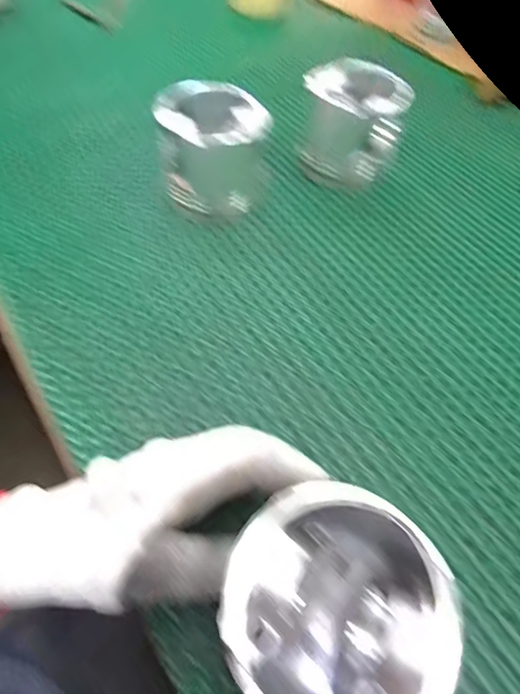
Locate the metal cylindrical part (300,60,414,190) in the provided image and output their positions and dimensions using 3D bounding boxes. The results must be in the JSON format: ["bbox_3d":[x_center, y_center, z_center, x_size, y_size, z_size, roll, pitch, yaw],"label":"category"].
[{"bbox_3d":[0.102,-0.234,0.472,0.091,0.099,0.104,29,57,15],"label":"metal cylindrical part"}]

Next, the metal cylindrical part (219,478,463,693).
[{"bbox_3d":[0.032,0.118,0.198,0.091,0.053,0.095,2,53,-3],"label":"metal cylindrical part"}]

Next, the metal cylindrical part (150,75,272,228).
[{"bbox_3d":[-0.048,-0.181,0.419,0.089,0.090,0.077,23,56,11],"label":"metal cylindrical part"}]

